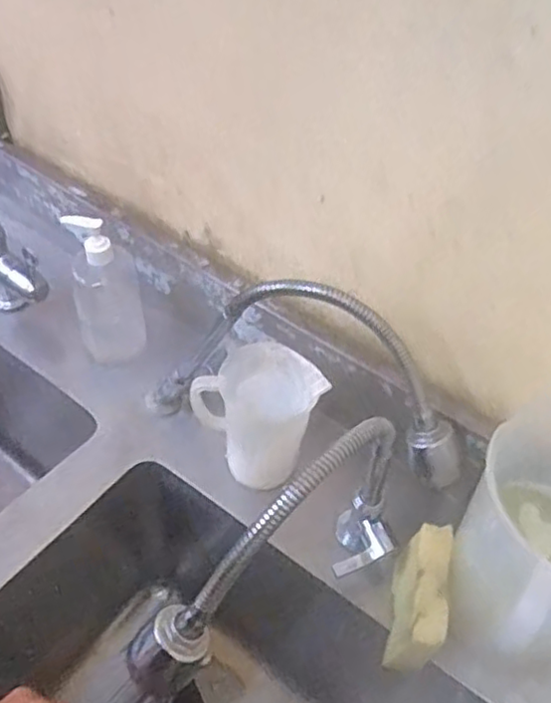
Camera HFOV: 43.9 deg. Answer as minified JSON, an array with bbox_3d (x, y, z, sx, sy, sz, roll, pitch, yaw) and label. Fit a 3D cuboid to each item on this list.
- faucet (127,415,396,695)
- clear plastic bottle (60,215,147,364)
[{"bbox_3d":[0.009,0.148,0.513,0.266,0.204,0.054,-30,57,-28],"label":"faucet"},{"bbox_3d":[-0.180,-0.061,0.738,0.070,0.157,0.069,-9,50,-13],"label":"clear plastic bottle"}]

